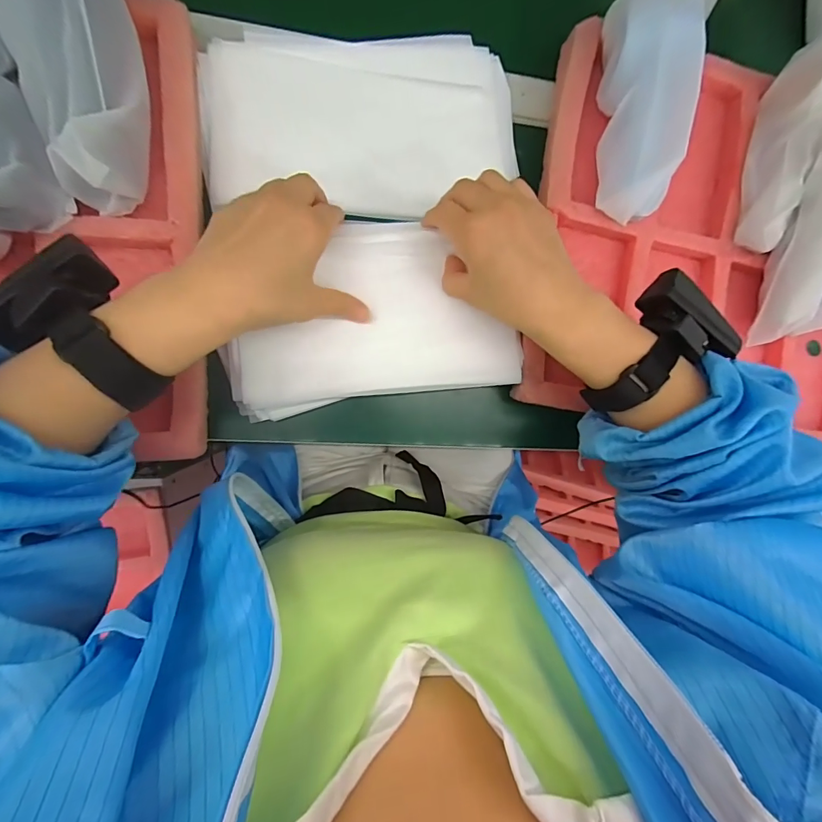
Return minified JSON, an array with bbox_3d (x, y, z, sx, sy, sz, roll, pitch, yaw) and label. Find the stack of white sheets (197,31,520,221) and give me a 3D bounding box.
[{"bbox_3d":[-0.037,-0.233,0.340,0.253,0.019,0.141,-9,93,-9],"label":"stack of white sheets"}]

